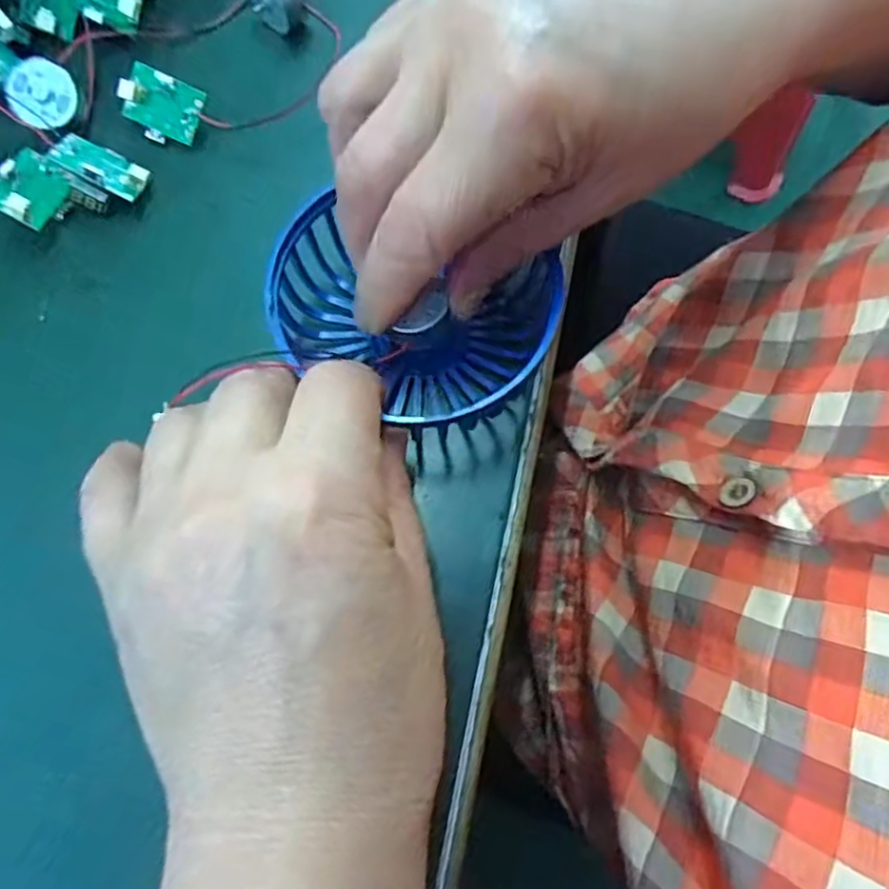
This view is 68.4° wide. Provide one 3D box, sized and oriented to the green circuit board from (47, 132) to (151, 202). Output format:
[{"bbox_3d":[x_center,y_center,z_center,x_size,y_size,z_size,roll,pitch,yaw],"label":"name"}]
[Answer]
[{"bbox_3d":[-0.128,-0.103,0.242,0.034,0.009,0.015,25,75,9],"label":"green circuit board"}]

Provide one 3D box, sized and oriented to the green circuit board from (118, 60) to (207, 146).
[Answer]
[{"bbox_3d":[-0.107,-0.128,0.247,0.030,0.006,0.023,23,109,4],"label":"green circuit board"}]

